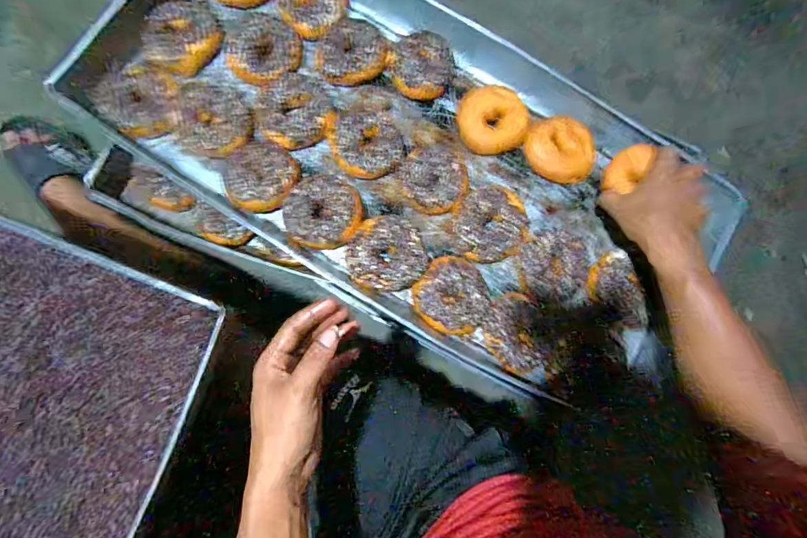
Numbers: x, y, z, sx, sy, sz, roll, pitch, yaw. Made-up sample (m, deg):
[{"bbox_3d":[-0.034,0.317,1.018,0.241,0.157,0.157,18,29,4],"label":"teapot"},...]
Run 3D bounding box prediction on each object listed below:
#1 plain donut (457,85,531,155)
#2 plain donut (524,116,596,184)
[{"bbox_3d":[0.124,-0.209,0.595,0.093,0.029,0.094,1,82,-4],"label":"plain donut"},{"bbox_3d":[0.222,-0.168,0.602,0.102,0.024,0.087,-8,83,-5],"label":"plain donut"}]

